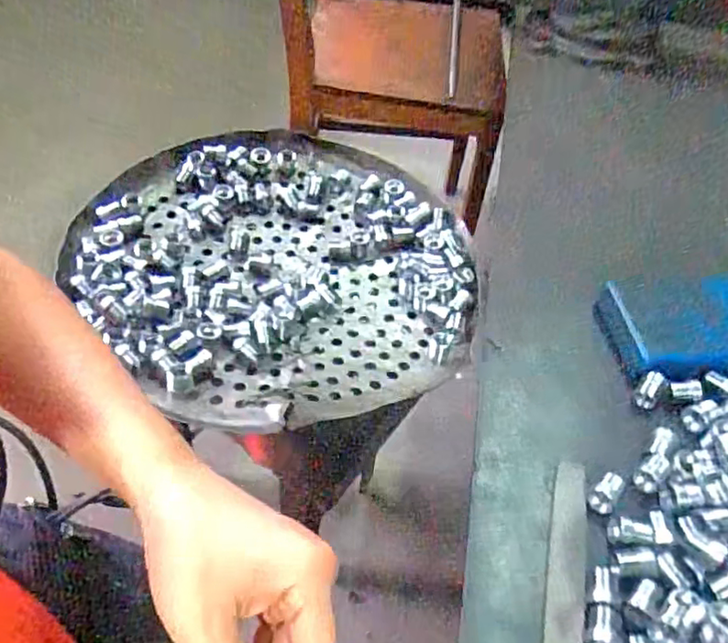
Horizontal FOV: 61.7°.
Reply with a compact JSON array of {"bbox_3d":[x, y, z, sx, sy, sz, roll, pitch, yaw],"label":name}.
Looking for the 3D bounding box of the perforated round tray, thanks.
[{"bbox_3d":[-0.075,-0.060,0.594,0.365,0.052,0.360,3,51,-4],"label":"perforated round tray"}]

